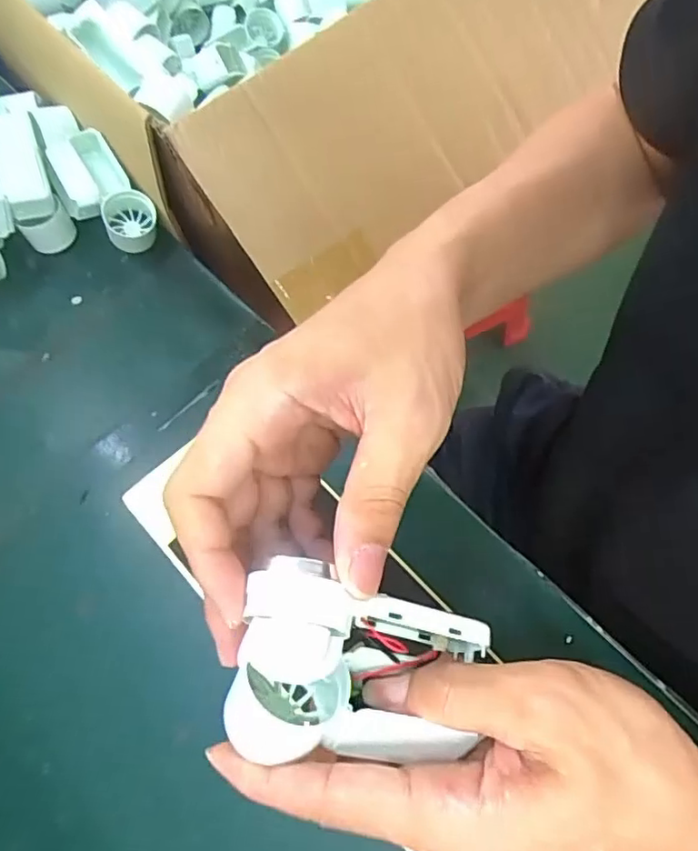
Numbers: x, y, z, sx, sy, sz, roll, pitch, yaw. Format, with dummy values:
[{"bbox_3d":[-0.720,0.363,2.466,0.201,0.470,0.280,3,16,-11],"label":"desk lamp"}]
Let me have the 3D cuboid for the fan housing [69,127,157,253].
[{"bbox_3d":[-0.191,-0.192,0.483,0.042,0.039,0.104,-27,92,-9],"label":"fan housing"}]

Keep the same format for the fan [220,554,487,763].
[{"bbox_3d":[0.003,0.088,0.201,0.083,0.050,0.063,13,67,9],"label":"fan"}]

